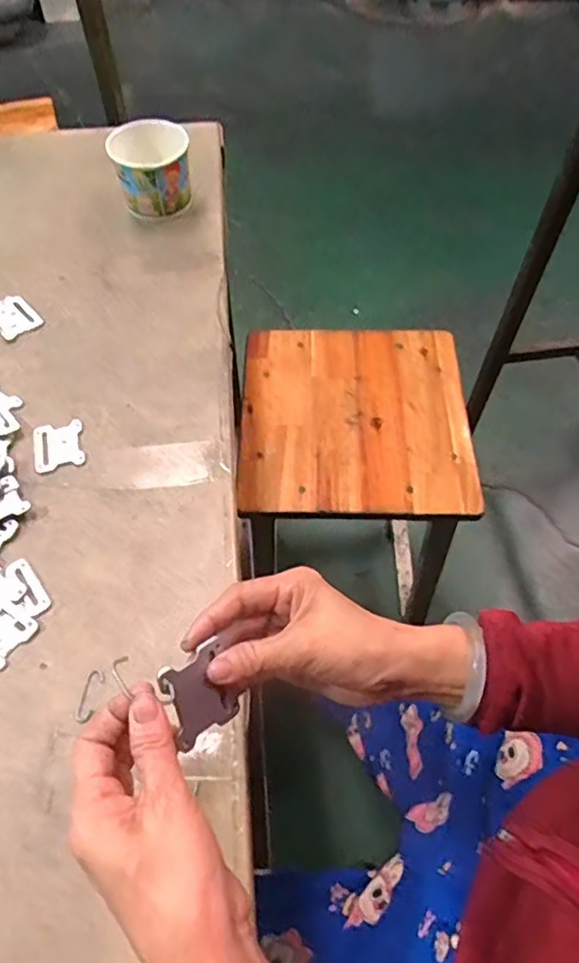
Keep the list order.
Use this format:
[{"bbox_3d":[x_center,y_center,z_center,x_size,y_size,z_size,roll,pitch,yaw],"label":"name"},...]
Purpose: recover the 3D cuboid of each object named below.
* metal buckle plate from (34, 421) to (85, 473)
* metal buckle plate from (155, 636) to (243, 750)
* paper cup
[{"bbox_3d":[-0.213,-0.033,0.552,0.045,0.004,0.051,-13,59,-7],"label":"metal buckle plate"},{"bbox_3d":[-0.049,0.119,0.335,0.040,0.004,0.046,-24,103,-42],"label":"metal buckle plate"},{"bbox_3d":[-0.159,-0.361,0.702,0.085,0.083,0.090,0,58,1],"label":"paper cup"}]

